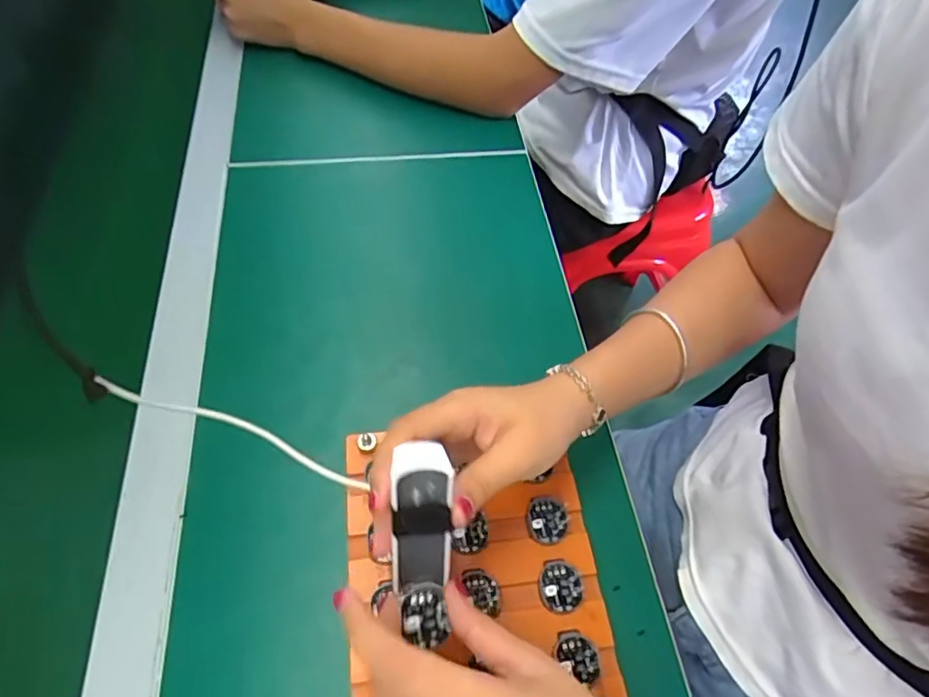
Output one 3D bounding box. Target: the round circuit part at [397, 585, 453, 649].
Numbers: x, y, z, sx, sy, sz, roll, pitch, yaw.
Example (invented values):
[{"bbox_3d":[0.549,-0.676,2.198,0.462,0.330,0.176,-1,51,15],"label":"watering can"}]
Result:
[{"bbox_3d":[-0.020,0.129,0.280,0.023,0.007,0.027,-12,57,-12],"label":"round circuit part"}]

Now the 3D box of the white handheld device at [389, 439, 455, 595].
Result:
[{"bbox_3d":[-0.020,0.084,0.273,0.026,0.076,0.026,1,29,-4],"label":"white handheld device"}]

